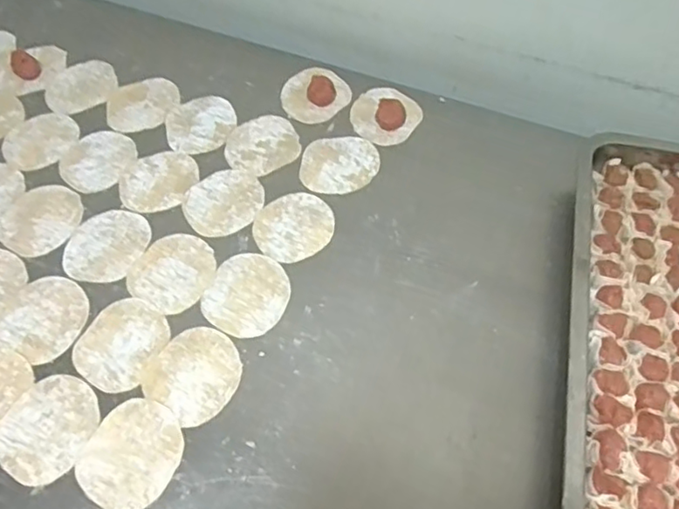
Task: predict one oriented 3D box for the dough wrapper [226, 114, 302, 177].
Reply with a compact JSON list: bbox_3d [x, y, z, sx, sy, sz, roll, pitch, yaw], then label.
[{"bbox_3d":[-0.085,-0.122,0.683,0.084,0.004,0.078,1,58,-2],"label":"dough wrapper"}]

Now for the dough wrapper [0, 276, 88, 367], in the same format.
[{"bbox_3d":[-0.270,0.058,0.566,0.073,0.004,0.078,24,60,12],"label":"dough wrapper"}]

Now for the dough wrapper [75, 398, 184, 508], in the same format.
[{"bbox_3d":[-0.167,0.162,0.499,0.074,0.004,0.085,23,60,11],"label":"dough wrapper"}]

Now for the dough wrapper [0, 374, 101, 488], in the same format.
[{"bbox_3d":[-0.242,0.143,0.510,0.074,0.004,0.085,22,60,11],"label":"dough wrapper"}]

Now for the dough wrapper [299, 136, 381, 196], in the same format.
[{"bbox_3d":[0.001,-0.098,0.666,0.083,0.004,0.081,1,58,-2],"label":"dough wrapper"}]

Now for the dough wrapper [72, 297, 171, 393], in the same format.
[{"bbox_3d":[-0.194,0.079,0.550,0.072,0.004,0.084,21,60,11],"label":"dough wrapper"}]

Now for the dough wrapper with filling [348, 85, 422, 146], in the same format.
[{"bbox_3d":[0.051,-0.162,0.703,0.074,0.017,0.078,1,58,-2],"label":"dough wrapper with filling"}]

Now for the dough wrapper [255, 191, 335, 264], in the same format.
[{"bbox_3d":[-0.046,-0.030,0.620,0.079,0.004,0.077,1,58,-2],"label":"dough wrapper"}]

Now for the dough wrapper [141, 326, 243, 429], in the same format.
[{"bbox_3d":[-0.124,0.103,0.536,0.075,0.004,0.079,32,62,16],"label":"dough wrapper"}]

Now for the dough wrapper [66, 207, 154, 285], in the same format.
[{"bbox_3d":[-0.230,-0.009,0.610,0.072,0.004,0.084,21,60,10],"label":"dough wrapper"}]

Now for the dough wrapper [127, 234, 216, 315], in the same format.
[{"bbox_3d":[-0.159,0.015,0.591,0.074,0.004,0.079,1,58,-2],"label":"dough wrapper"}]

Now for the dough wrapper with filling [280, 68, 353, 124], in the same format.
[{"bbox_3d":[-0.029,-0.195,0.716,0.080,0.026,0.073,1,58,-2],"label":"dough wrapper with filling"}]

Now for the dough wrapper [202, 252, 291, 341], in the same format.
[{"bbox_3d":[-0.086,0.036,0.578,0.074,0.004,0.084,20,60,10],"label":"dough wrapper"}]

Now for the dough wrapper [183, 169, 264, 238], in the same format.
[{"bbox_3d":[-0.120,-0.056,0.639,0.083,0.004,0.074,-35,66,-21],"label":"dough wrapper"}]

